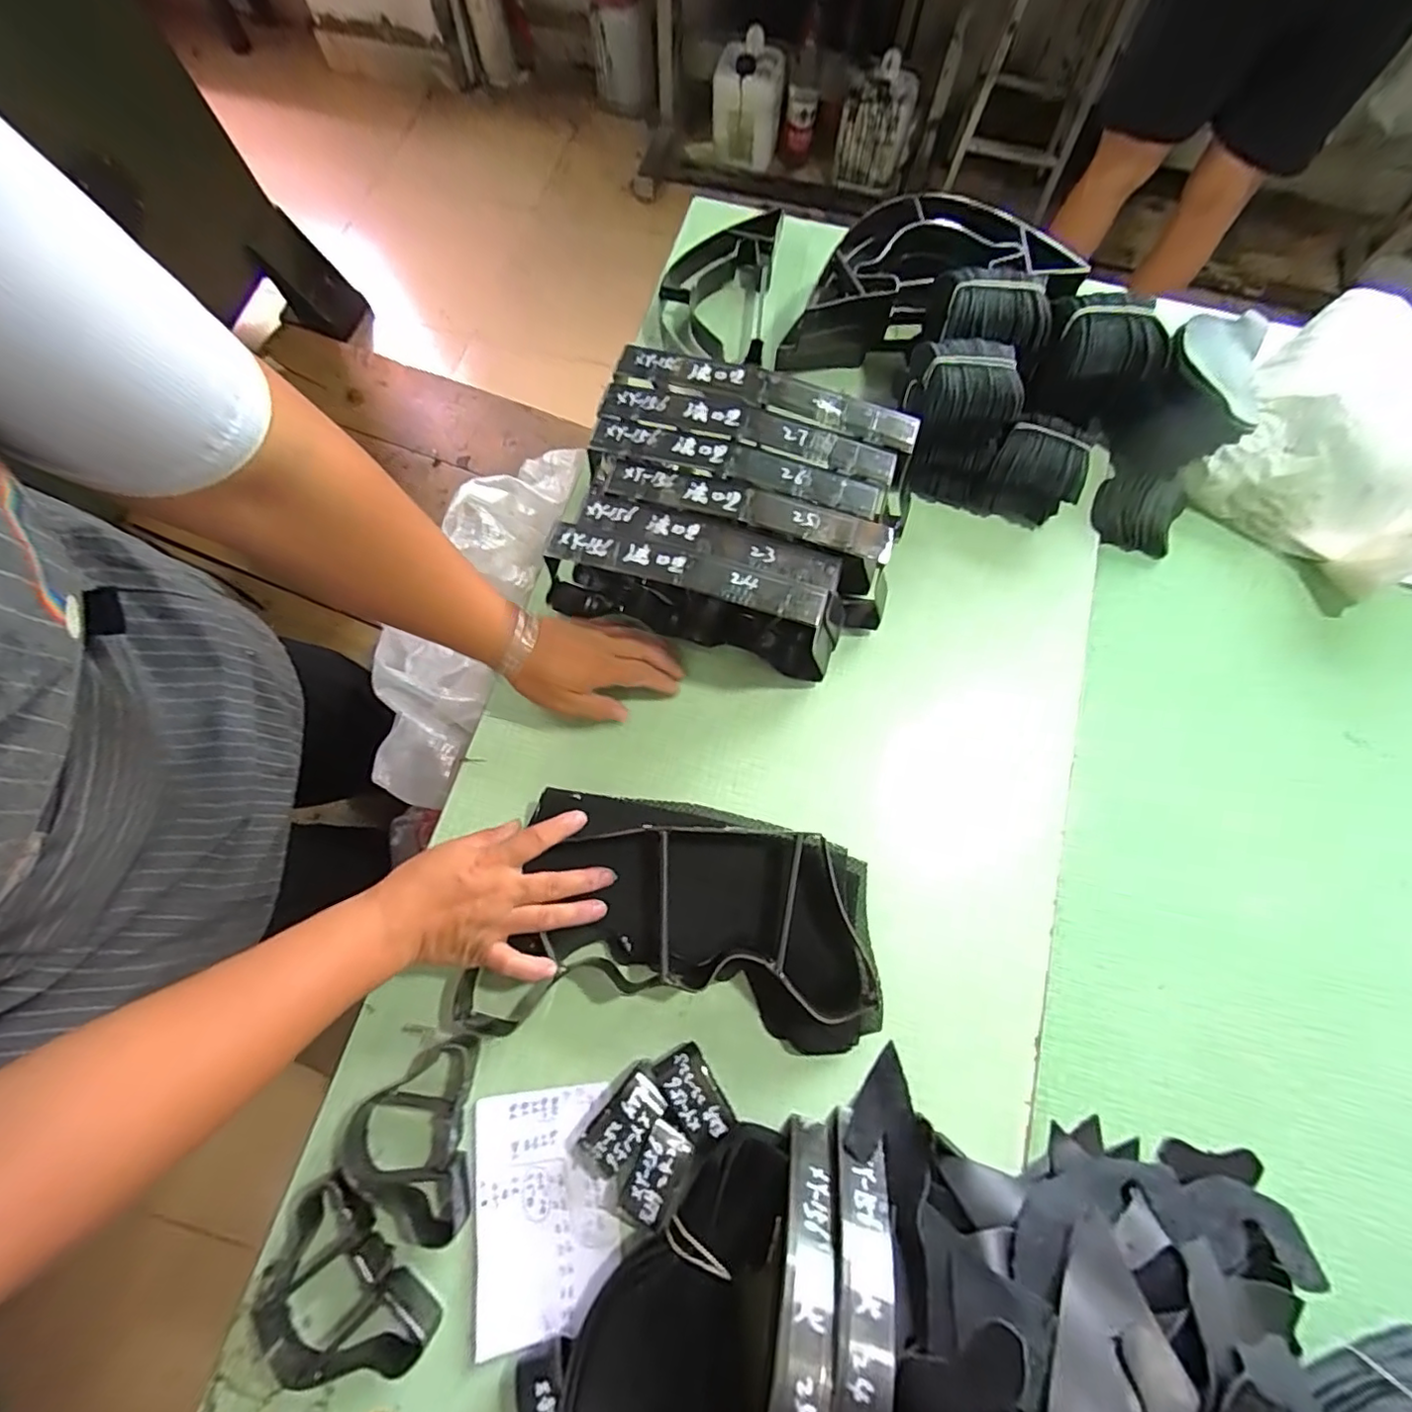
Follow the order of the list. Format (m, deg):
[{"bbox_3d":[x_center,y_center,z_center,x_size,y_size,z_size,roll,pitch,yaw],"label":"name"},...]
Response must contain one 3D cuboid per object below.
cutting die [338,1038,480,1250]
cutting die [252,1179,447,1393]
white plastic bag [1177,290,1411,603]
[{"bbox_3d":[-0.220,0.320,0.437,0.089,0.024,0.125,0,73,1],"label":"cutting die"},{"bbox_3d":[-0.260,0.413,0.411,0.107,0.027,0.127,-39,76,-10],"label":"cutting die"},{"bbox_3d":[0.638,-0.248,0.564,0.257,0.123,0.248,-37,76,-9],"label":"white plastic bag"}]

